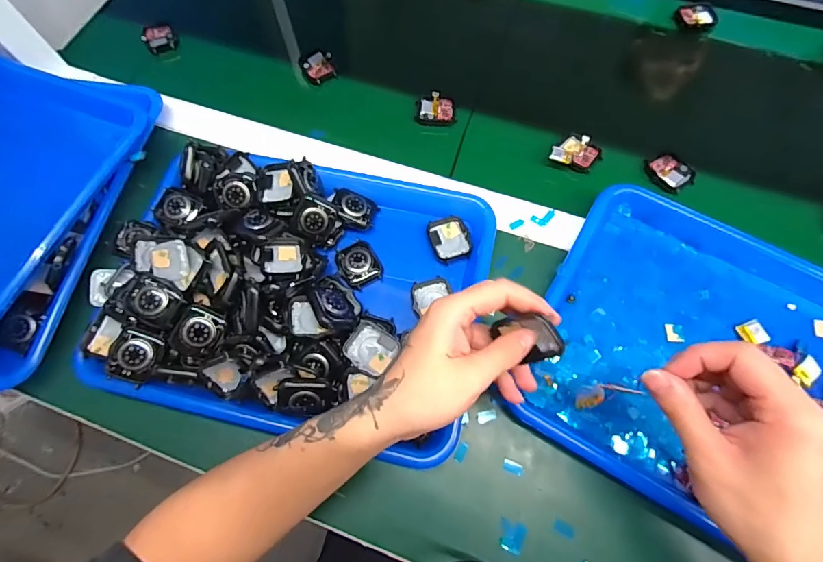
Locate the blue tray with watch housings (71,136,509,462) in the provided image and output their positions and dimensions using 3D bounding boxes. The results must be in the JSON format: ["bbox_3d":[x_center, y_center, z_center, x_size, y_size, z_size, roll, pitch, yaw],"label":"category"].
[{"bbox_3d":[-0.104,-0.001,0.387,0.331,0.060,0.255,12,71,5],"label":"blue tray with watch housings"}]

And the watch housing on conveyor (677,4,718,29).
[{"bbox_3d":[0.361,-0.334,0.542,0.044,0.010,0.035,-3,71,0],"label":"watch housing on conveyor"}]

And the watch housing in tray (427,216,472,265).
[{"bbox_3d":[0.038,-0.042,0.426,0.038,0.007,0.047,-15,71,-4],"label":"watch housing in tray"}]

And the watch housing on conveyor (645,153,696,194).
[{"bbox_3d":[0.275,-0.116,0.458,0.040,0.007,0.045,-32,73,-10],"label":"watch housing on conveyor"}]

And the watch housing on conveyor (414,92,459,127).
[{"bbox_3d":[0.029,-0.197,0.497,0.049,0.013,0.035,7,71,4],"label":"watch housing on conveyor"}]

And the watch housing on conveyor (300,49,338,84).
[{"bbox_3d":[-0.113,-0.263,0.525,0.039,0.007,0.048,-21,72,-6],"label":"watch housing on conveyor"}]

